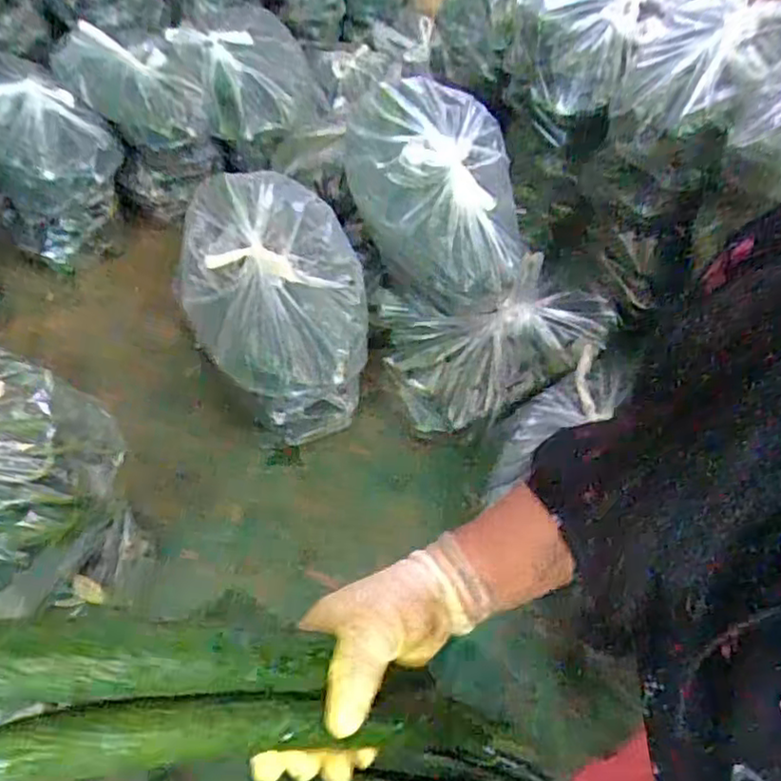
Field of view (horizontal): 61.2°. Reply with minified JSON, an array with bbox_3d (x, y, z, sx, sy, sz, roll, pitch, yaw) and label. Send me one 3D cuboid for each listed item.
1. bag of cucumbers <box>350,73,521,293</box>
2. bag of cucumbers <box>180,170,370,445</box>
[{"bbox_3d":[0.060,-0.276,0.877,0.230,0.119,0.291,-1,55,-2],"label":"bag of cucumbers"},{"bbox_3d":[-0.152,-0.107,0.892,0.214,0.216,0.317,-11,58,-10],"label":"bag of cucumbers"}]

